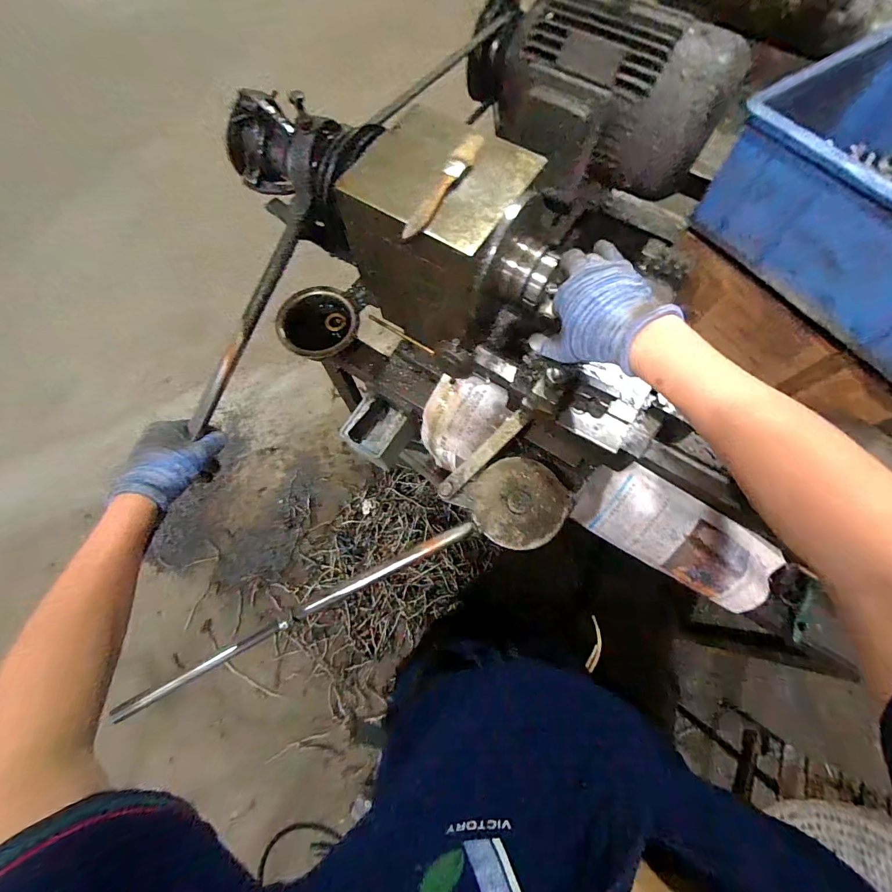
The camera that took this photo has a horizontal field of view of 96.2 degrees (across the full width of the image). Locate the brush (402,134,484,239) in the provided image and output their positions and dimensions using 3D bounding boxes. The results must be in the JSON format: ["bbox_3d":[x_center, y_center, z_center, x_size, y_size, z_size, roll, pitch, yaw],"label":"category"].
[{"bbox_3d":[-0.001,-0.265,0.406,0.020,0.008,0.152,26,73,9],"label":"brush"}]

